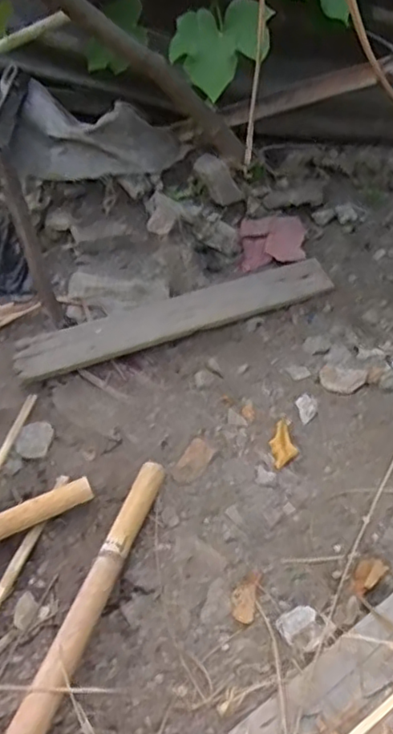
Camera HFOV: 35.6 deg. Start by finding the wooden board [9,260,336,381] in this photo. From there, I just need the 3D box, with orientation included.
[{"bbox_3d":[-0.032,-0.094,1.116,0.584,0.019,0.086,-18,62,-12],"label":"wooden board"}]

